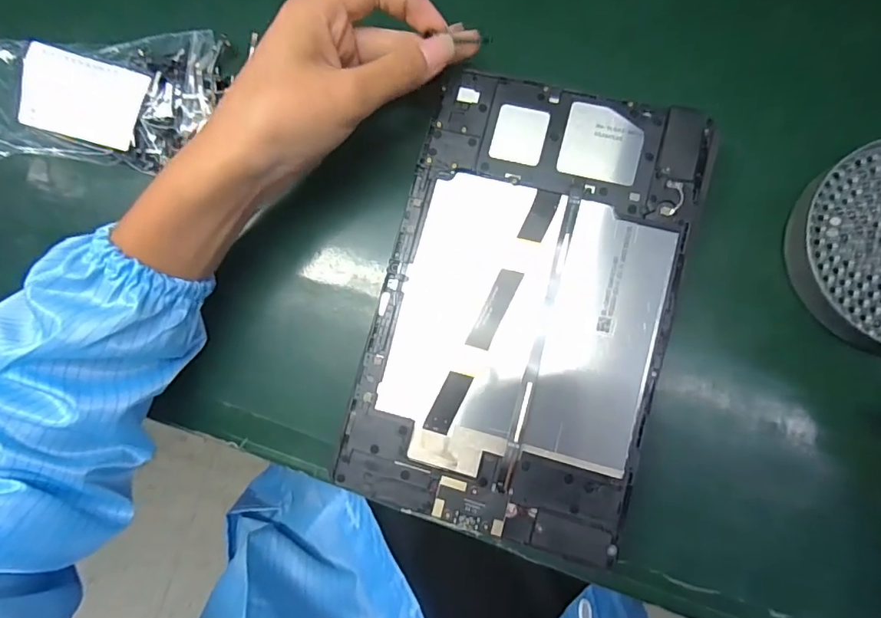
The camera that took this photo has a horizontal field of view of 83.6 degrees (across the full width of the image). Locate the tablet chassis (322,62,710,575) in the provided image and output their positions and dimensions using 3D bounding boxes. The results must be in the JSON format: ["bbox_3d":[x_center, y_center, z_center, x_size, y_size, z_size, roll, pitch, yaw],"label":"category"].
[{"bbox_3d":[0.045,-0.004,0.261,0.149,0.005,0.234,15,85,8],"label":"tablet chassis"}]

